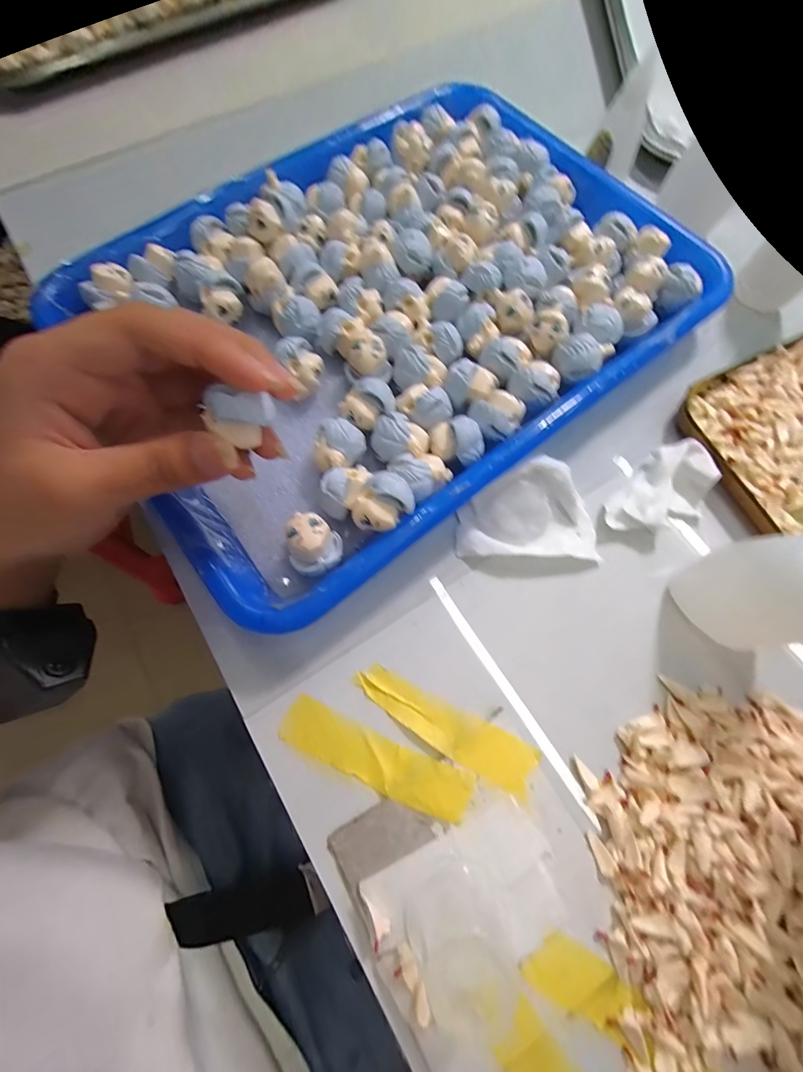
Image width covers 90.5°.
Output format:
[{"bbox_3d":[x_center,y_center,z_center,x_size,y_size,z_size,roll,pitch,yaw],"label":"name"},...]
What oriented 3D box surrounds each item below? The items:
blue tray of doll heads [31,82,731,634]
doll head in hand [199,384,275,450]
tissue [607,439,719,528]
[{"bbox_3d":[-0.008,-0.134,0.230,0.319,0.038,0.243,-37,76,-12],"label":"blue tray of doll heads"},{"bbox_3d":[-0.059,-0.041,0.142,0.023,0.020,0.013,3,71,0],"label":"doll head in hand"},{"bbox_3d":[0.135,-0.021,0.204,0.060,0.015,0.036,-43,77,-13],"label":"tissue"}]

